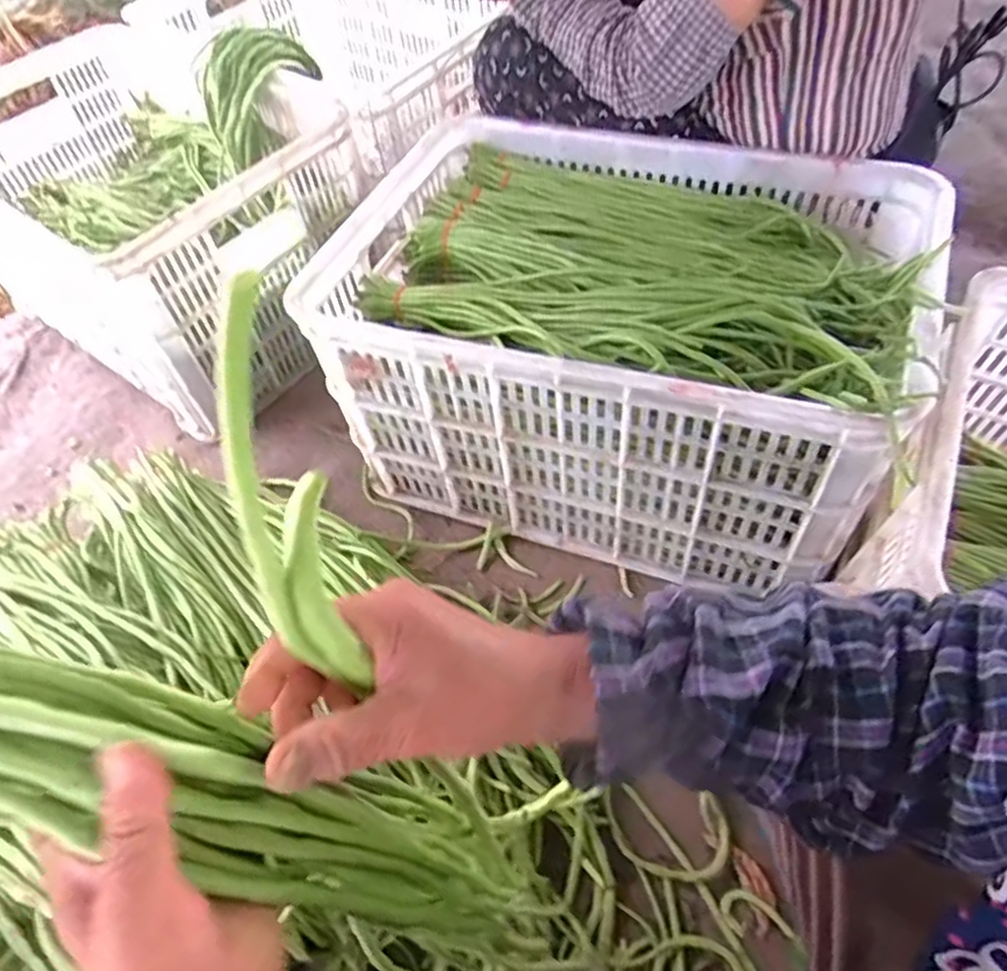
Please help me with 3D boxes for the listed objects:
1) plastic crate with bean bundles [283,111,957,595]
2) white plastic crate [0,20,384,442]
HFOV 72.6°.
[{"bbox_3d":[0.145,-0.209,0.844,0.605,0.308,0.470,15,59,14],"label":"plastic crate with bean bundles"},{"bbox_3d":[-0.522,-0.434,1.060,0.589,0.286,0.444,31,64,22],"label":"white plastic crate"}]

